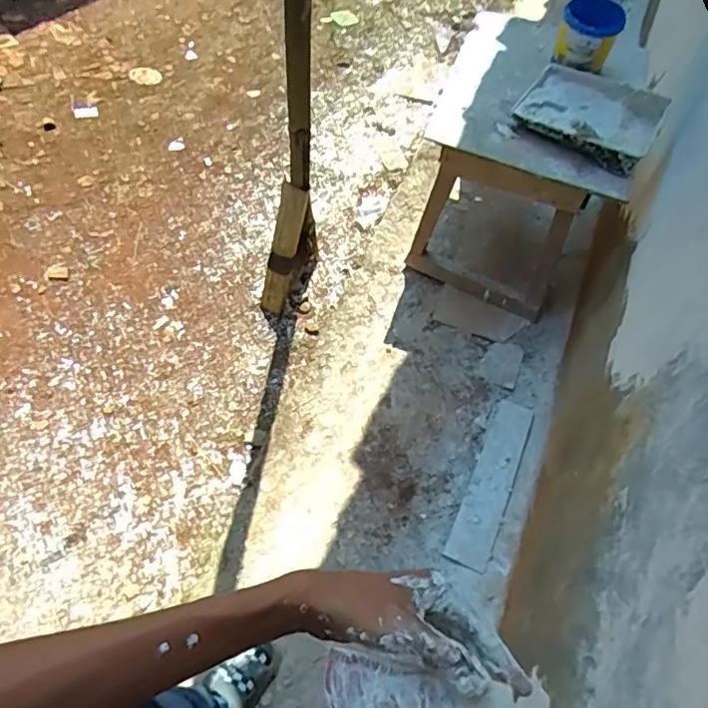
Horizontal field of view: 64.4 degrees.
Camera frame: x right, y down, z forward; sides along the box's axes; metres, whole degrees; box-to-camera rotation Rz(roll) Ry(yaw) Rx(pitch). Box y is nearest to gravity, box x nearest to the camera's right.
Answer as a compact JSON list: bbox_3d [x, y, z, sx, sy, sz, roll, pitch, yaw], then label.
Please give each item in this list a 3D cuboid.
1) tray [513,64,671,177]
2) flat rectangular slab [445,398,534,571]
[{"bbox_3d":[0.635,-0.651,1.493,0.349,0.061,0.323,33,62,12],"label":"tray"},{"bbox_3d":[0.379,0.341,1.538,0.112,0.021,0.480,24,60,7],"label":"flat rectangular slab"}]

